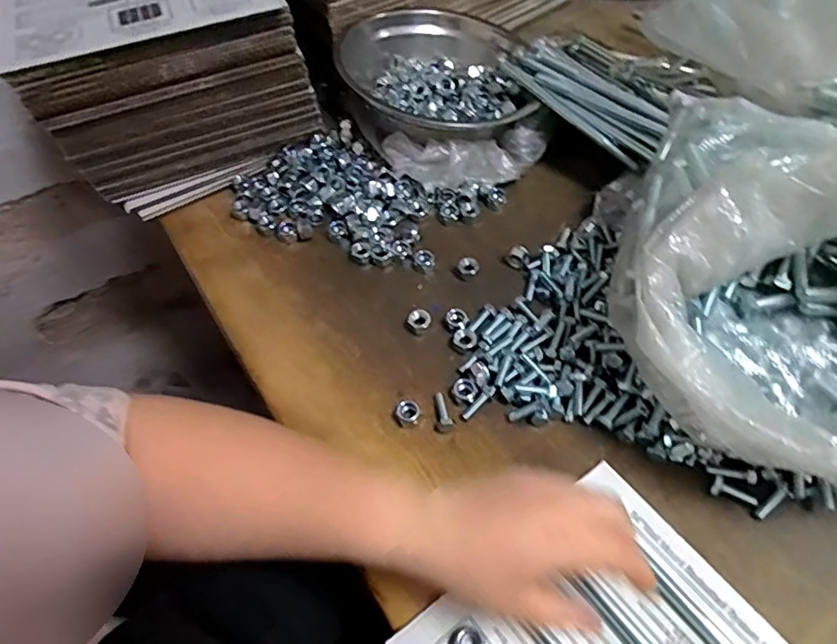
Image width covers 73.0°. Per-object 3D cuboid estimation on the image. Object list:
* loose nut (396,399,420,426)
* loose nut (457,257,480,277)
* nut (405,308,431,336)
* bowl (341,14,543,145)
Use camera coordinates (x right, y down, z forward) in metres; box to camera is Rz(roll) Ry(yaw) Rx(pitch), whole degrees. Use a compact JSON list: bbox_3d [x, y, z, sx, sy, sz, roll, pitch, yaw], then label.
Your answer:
[{"bbox_3d":[-0.008,0.068,0.424,0.018,0.010,0.017,-4,56,2],"label":"loose nut"},{"bbox_3d":[0.044,-0.048,0.497,0.019,0.010,0.015,8,57,8],"label":"loose nut"},{"bbox_3d":[0.001,-0.001,0.469,0.020,0.012,0.018,-34,60,-17],"label":"nut"},{"bbox_3d":[0.018,-0.240,0.572,0.160,0.067,0.171,-2,56,3],"label":"bowl"}]

